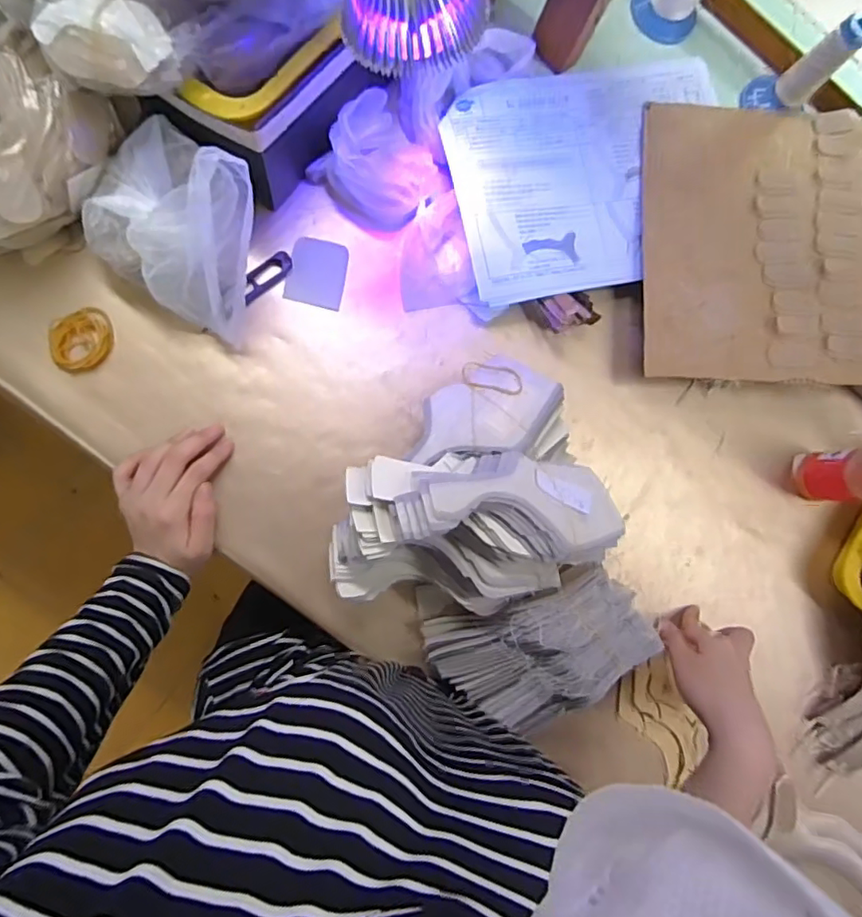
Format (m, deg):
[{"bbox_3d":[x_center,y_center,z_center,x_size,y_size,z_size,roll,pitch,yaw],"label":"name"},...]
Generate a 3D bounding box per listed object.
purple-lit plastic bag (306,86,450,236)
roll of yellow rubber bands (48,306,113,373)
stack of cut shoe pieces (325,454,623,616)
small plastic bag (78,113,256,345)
[{"bbox_3d":[-0.044,-0.265,0.538,0.101,0.066,0.087,43,82,-3],"label":"purple-lit plastic bag"},{"bbox_3d":[-0.304,-0.103,0.521,0.052,0.009,0.052,1,85,-10],"label":"roll of yellow rubber bands"},{"bbox_3d":[0.041,0.059,0.471,0.224,0.084,0.127,7,84,-9],"label":"stack of cut shoe pieces"},{"bbox_3d":[-0.204,-0.193,0.487,0.154,0.116,0.120,36,82,-5],"label":"small plastic bag"}]

